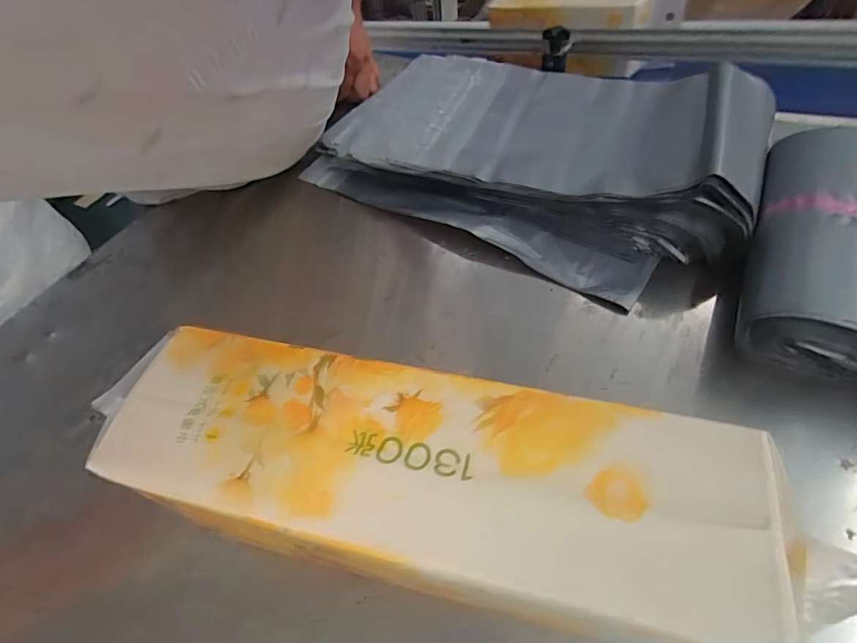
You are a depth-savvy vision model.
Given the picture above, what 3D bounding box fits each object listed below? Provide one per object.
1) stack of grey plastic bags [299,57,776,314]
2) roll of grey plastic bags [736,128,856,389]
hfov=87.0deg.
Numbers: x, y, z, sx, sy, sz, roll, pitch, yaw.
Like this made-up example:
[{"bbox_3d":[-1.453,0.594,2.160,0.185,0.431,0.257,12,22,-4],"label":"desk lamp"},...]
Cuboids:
[{"bbox_3d":[0.102,-0.216,0.517,0.477,0.078,0.300,25,60,21],"label":"stack of grey plastic bags"},{"bbox_3d":[0.345,-0.067,0.393,0.116,0.064,0.278,20,58,18],"label":"roll of grey plastic bags"}]

